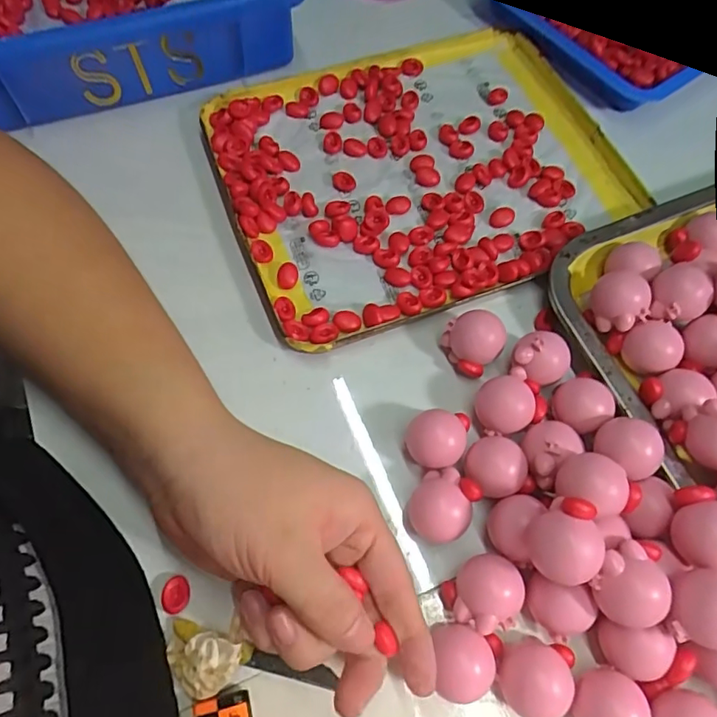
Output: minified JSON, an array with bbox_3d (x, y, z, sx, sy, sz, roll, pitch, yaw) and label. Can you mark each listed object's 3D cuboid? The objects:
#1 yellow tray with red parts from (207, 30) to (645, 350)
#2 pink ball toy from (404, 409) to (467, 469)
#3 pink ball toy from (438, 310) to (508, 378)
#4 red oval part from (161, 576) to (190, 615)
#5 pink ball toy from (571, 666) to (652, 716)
[{"bbox_3d":[0.042,-0.126,0.343,0.249,0.014,0.198,-23,67,-3],"label":"yellow tray with red parts"},{"bbox_3d":[0.038,0.041,0.267,0.028,0.022,0.027,-2,67,6],"label":"pink ball toy"},{"bbox_3d":[0.063,-0.010,0.288,0.029,0.023,0.029,-2,67,6],"label":"pink ball toy"},{"bbox_3d":[-0.083,0.108,0.243,0.012,0.006,0.015,-1,67,6],"label":"red oval part"},{"bbox_3d":[0.105,0.148,0.224,0.031,0.024,0.029,-2,67,6],"label":"pink ball toy"}]

